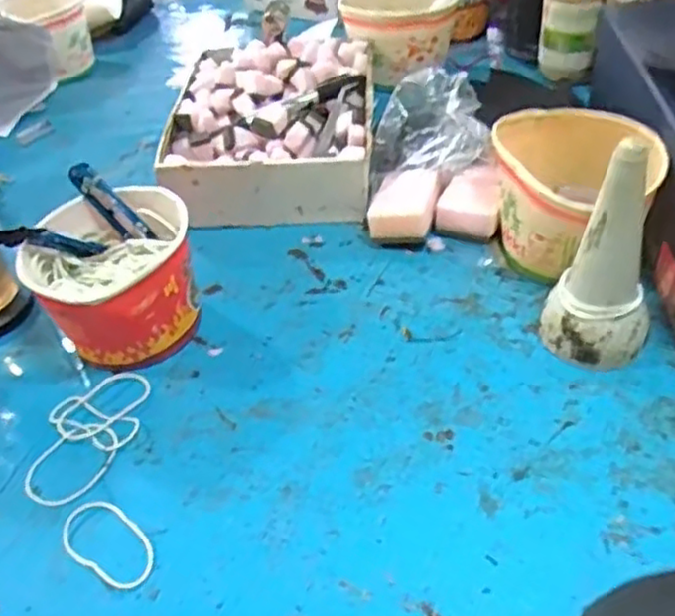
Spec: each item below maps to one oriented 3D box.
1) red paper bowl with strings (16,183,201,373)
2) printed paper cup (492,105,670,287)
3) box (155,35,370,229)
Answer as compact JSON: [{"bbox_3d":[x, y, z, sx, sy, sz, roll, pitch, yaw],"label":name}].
[{"bbox_3d":[-0.157,-0.023,0.505,0.108,0.085,0.122,-16,43,-11],"label":"red paper bowl with strings"},{"bbox_3d":[0.167,-0.079,0.519,0.127,0.098,0.096,19,48,26],"label":"printed paper cup"},{"bbox_3d":[-0.061,-0.180,0.679,0.181,0.067,0.256,-2,42,5],"label":"box"}]

